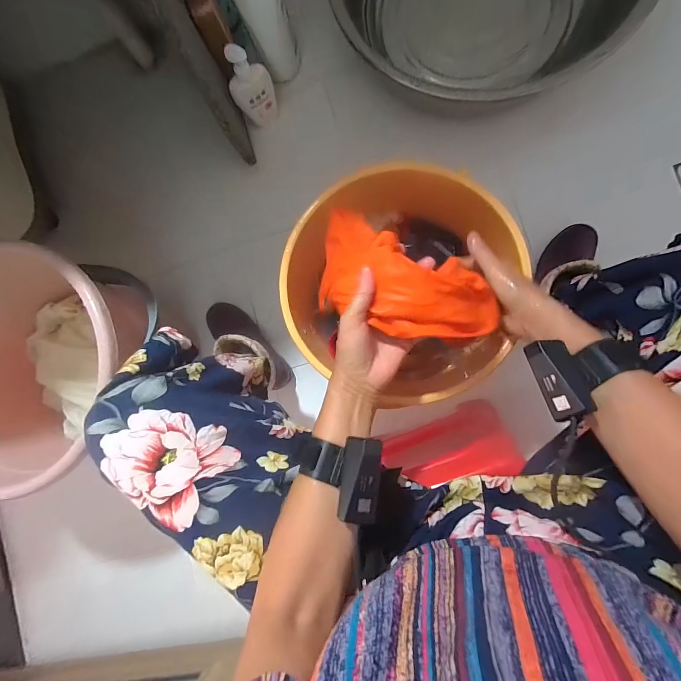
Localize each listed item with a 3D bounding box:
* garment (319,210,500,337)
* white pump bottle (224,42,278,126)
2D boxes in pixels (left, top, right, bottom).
[{"bbox_3d":[0.058,-0.060,0.389,0.223,0.096,0.103,32,94,8],"label":"garment"},{"bbox_3d":[-0.181,-0.514,0.725,0.077,0.164,0.050,-16,87,8],"label":"white pump bottle"}]

